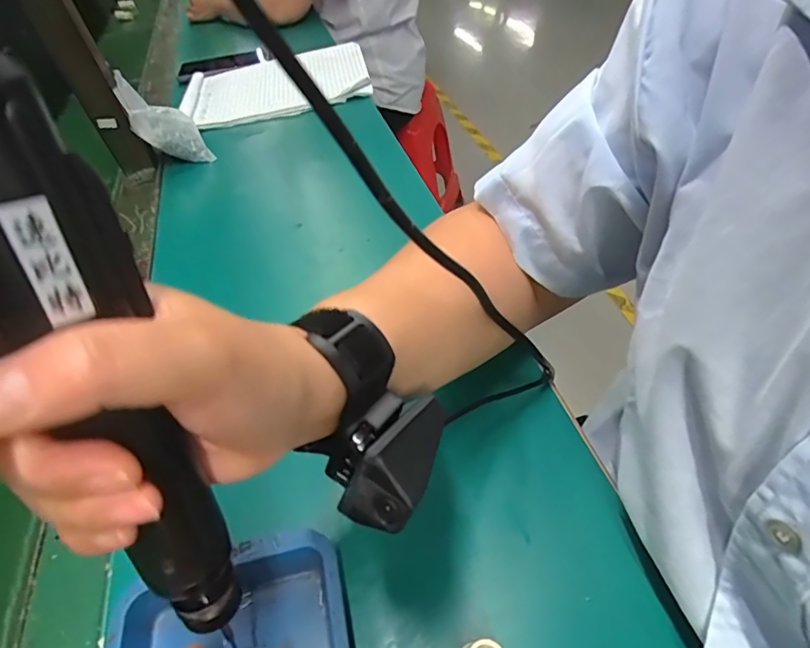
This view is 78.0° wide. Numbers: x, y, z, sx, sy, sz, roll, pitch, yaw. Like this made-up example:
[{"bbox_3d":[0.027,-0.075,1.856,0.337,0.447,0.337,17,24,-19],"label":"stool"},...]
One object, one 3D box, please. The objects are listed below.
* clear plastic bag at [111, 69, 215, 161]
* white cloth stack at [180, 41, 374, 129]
[{"bbox_3d":[-0.324,-0.279,0.675,0.084,0.101,0.101,-23,48,-11],"label":"clear plastic bag"},{"bbox_3d":[-0.214,-0.397,0.825,0.293,0.036,0.229,-13,47,-1],"label":"white cloth stack"}]

